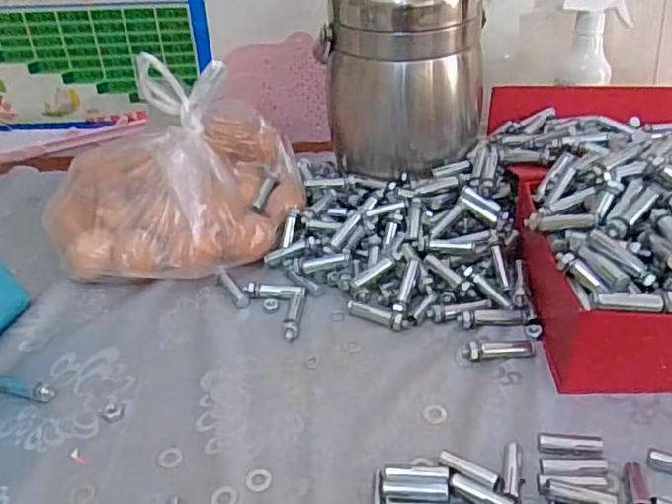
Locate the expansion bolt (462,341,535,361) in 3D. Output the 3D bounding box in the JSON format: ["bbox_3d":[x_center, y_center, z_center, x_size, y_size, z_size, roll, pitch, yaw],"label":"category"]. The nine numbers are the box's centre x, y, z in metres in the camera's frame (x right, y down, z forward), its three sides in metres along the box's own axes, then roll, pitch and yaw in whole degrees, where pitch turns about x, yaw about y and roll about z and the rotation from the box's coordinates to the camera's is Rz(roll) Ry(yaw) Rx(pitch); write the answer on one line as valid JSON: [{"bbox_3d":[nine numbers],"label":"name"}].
[{"bbox_3d":[0.126,0.075,0.483,0.056,0.012,0.013,-6,35,-3],"label":"expansion bolt"}]

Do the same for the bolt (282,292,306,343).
[{"bbox_3d":[-0.036,0.053,0.532,0.013,0.009,0.056,1,35,7],"label":"bolt"}]

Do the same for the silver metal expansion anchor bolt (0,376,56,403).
[{"bbox_3d":[-0.239,0.104,0.478,0.057,0.007,0.015,9,37,17],"label":"silver metal expansion anchor bolt"}]

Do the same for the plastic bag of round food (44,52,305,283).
[{"bbox_3d":[-0.157,-0.080,0.605,0.228,0.159,0.185,3,35,9],"label":"plastic bag of round food"}]

